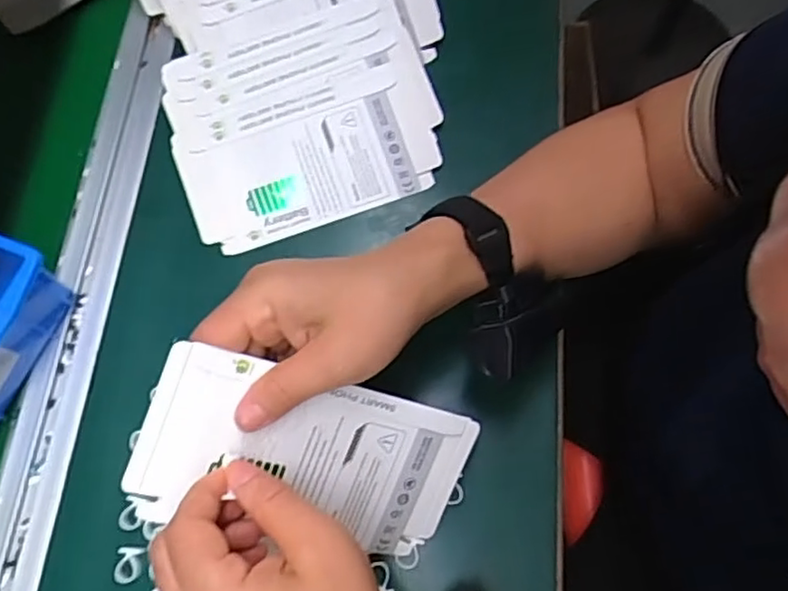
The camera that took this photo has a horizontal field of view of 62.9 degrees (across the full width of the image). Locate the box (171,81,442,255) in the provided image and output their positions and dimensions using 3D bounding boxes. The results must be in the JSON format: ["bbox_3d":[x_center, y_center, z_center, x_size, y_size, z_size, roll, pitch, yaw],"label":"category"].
[{"bbox_3d":[-0.057,-0.091,0.454,0.172,0.009,0.081,-19,85,-6],"label":"box"}]

